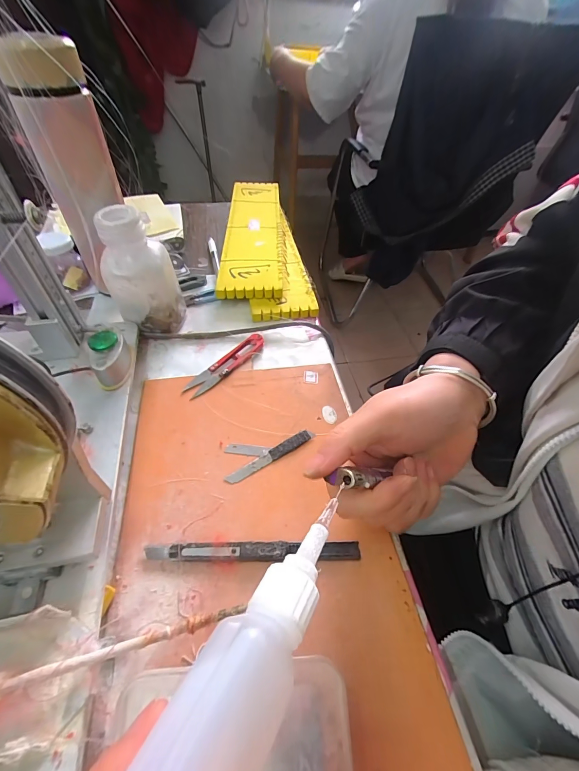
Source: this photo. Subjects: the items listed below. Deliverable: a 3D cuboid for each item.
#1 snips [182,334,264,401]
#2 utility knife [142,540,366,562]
[{"bbox_3d":[-0.064,-0.021,0.341,0.022,0.007,0.101,33,55,24],"label":"snips"},{"bbox_3d":[-0.024,0.112,0.226,0.142,0.008,0.013,1,48,-2],"label":"utility knife"}]

